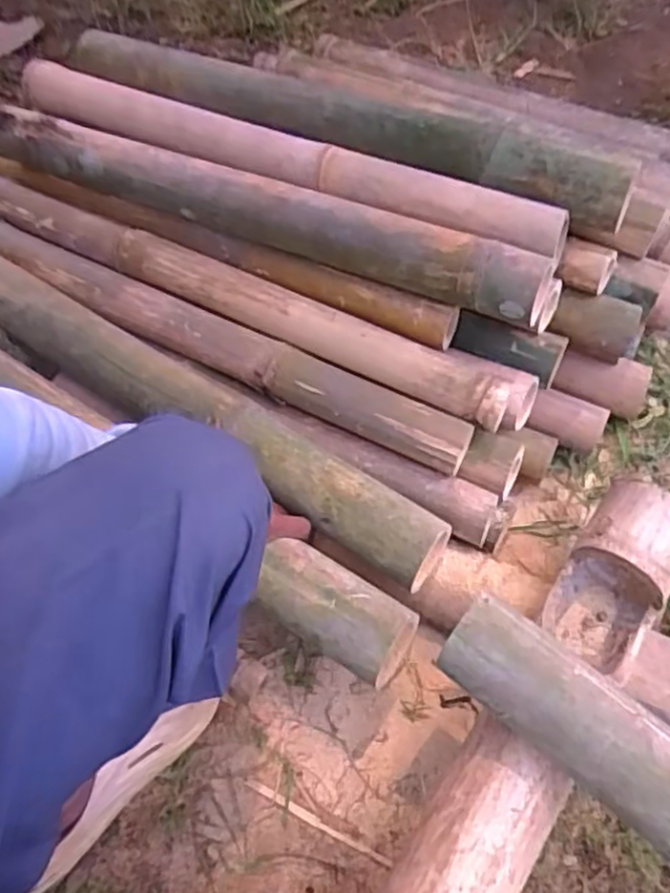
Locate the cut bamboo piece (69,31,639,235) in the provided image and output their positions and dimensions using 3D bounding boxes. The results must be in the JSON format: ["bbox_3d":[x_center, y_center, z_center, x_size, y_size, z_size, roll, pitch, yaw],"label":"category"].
[{"bbox_3d":[-0.005,-0.380,0.791,0.713,0.066,0.080,25,59,16],"label":"cut bamboo piece"}]

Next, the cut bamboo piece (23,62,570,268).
[{"bbox_3d":[-0.082,-0.333,0.805,0.697,0.057,0.082,25,59,16],"label":"cut bamboo piece"}]

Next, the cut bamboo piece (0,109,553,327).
[{"bbox_3d":[-0.103,-0.272,0.775,0.682,0.072,0.061,23,58,15],"label":"cut bamboo piece"}]

